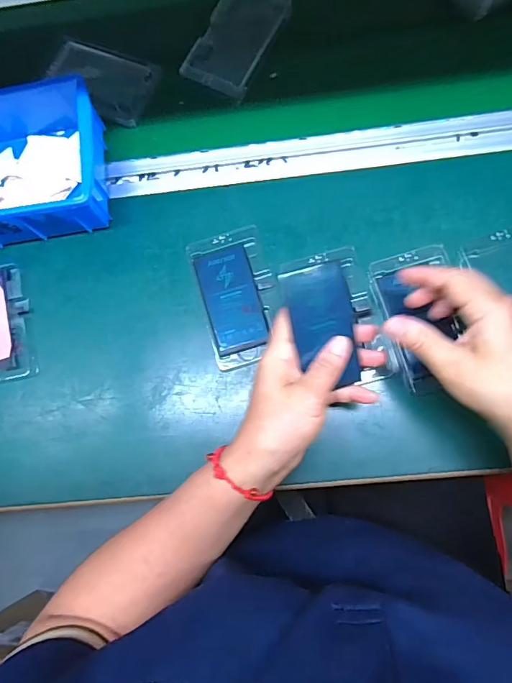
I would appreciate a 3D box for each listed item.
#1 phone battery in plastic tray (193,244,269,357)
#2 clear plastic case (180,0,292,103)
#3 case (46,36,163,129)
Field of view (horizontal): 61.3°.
[{"bbox_3d":[-0.022,-0.039,0.413,0.052,0.007,0.100,-16,81,2],"label":"phone battery in plastic tray"},{"bbox_3d":[-0.021,-0.327,0.467,0.075,0.017,0.127,28,84,7],"label":"clear plastic case"},{"bbox_3d":[-0.172,-0.285,0.474,0.120,0.008,0.074,23,84,7],"label":"case"}]

